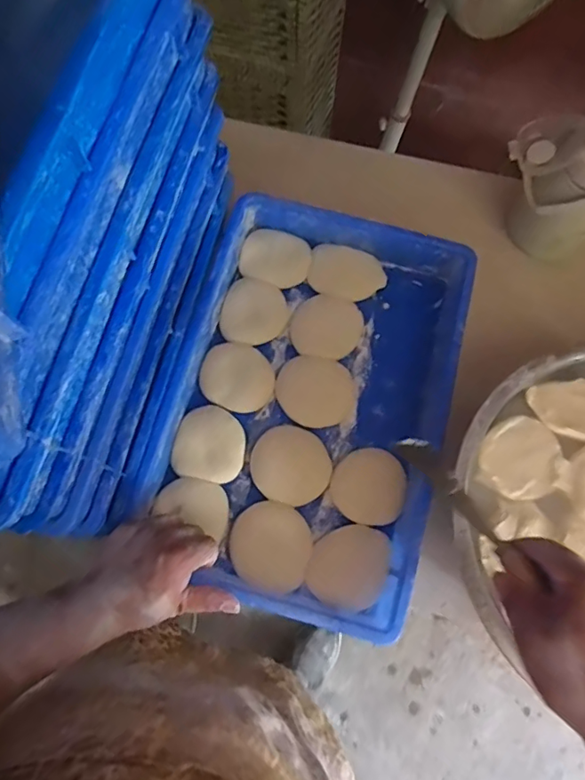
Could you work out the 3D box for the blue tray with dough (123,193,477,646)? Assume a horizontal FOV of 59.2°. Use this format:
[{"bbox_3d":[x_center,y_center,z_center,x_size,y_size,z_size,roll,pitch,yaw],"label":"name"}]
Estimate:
[{"bbox_3d":[0.020,0.007,0.610,0.307,0.073,0.456,16,75,4],"label":"blue tray with dough"}]

